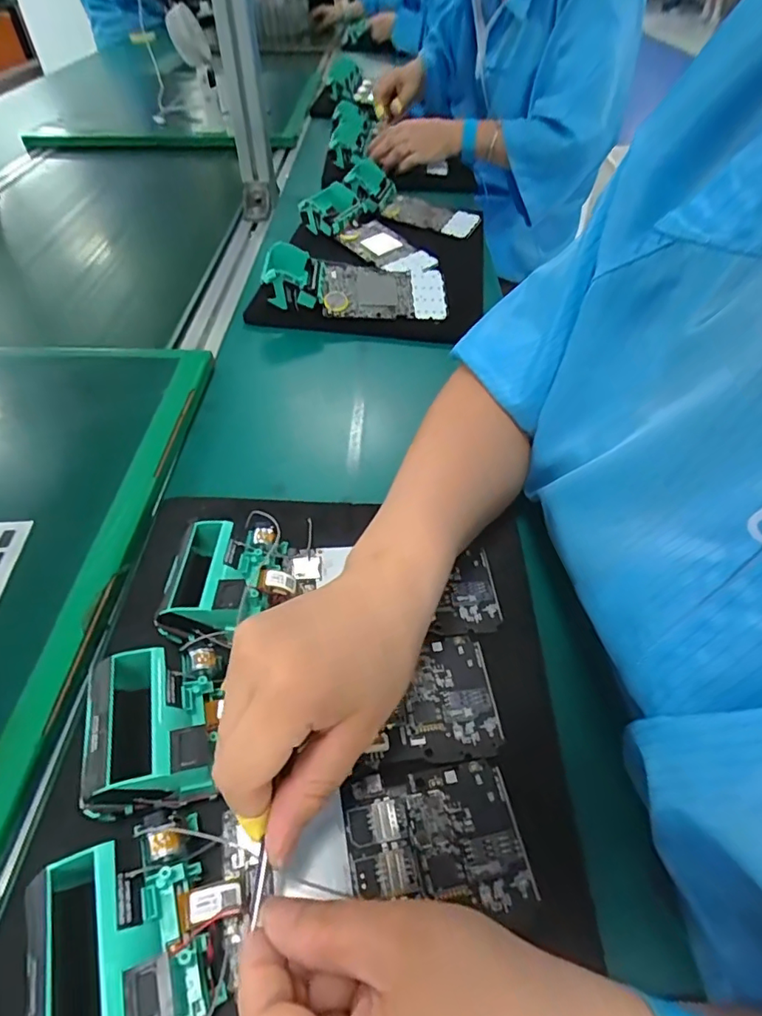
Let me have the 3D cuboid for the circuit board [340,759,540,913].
[{"bbox_3d":[0.024,0.148,0.239,0.076,0.004,0.056,-5,48,-8],"label":"circuit board"}]

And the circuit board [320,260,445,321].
[{"bbox_3d":[0.003,-0.230,0.561,0.127,0.012,0.072,1,72,-6],"label":"circuit board"}]

